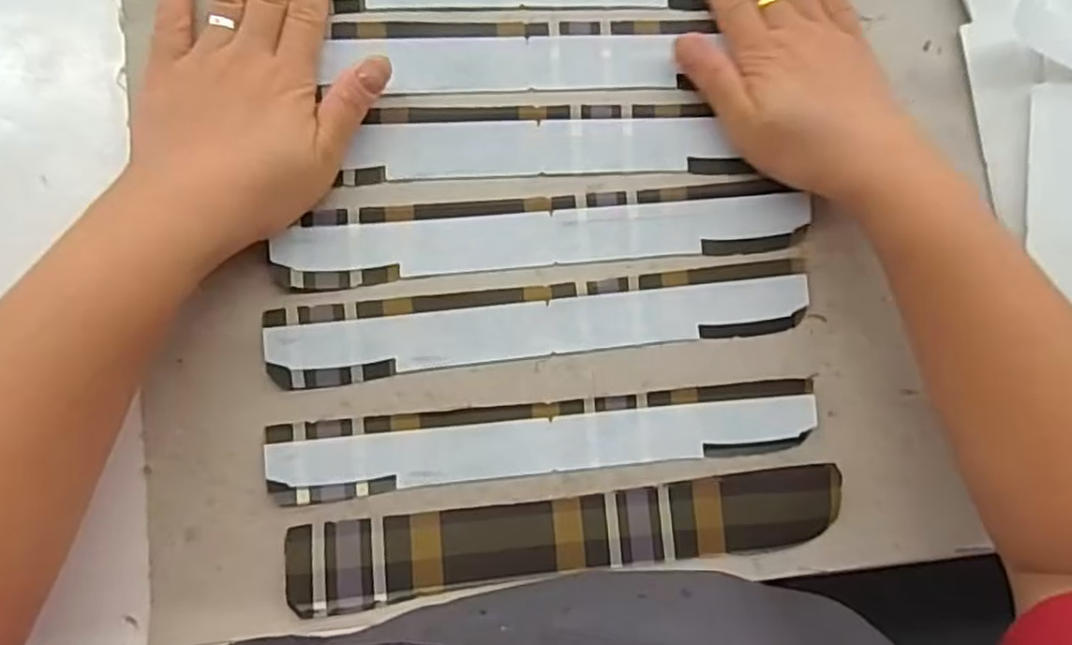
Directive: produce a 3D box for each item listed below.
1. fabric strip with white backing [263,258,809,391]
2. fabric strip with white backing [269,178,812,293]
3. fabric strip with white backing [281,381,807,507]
[{"bbox_3d":[0.007,-0.001,0.329,0.259,0.007,0.036,-6,91,-8],"label":"fabric strip with white backing"},{"bbox_3d":[0.008,-0.045,0.330,0.254,0.009,0.036,-6,86,-8],"label":"fabric strip with white backing"},{"bbox_3d":[0.008,0.055,0.326,0.258,0.009,0.036,-5,87,-8],"label":"fabric strip with white backing"}]

